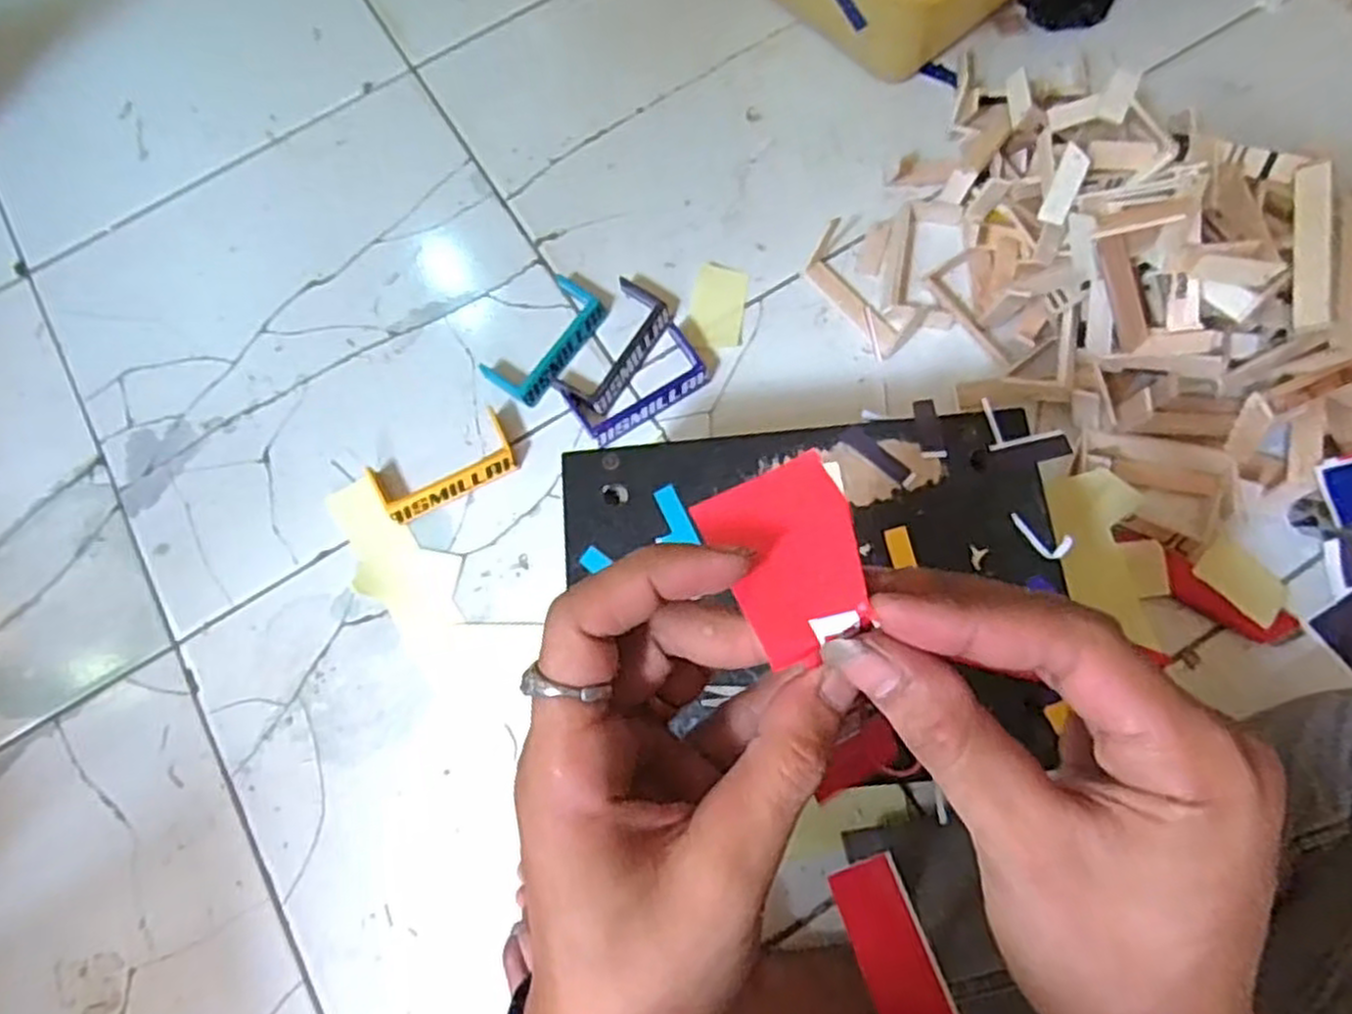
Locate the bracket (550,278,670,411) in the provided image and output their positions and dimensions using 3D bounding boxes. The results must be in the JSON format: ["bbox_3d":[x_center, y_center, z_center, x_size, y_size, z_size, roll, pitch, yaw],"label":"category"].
[{"bbox_3d":[-0.049,-0.130,0.627,0.053,0.011,0.110,31,76,12],"label":"bracket"}]

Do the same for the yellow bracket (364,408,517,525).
[{"bbox_3d":[-0.181,-0.030,0.612,0.109,0.013,0.053,-30,73,-7],"label":"yellow bracket"}]

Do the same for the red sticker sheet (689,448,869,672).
[{"bbox_3d":[0.032,0.012,0.208,0.038,0.004,0.050,-26,65,-4],"label":"red sticker sheet"}]

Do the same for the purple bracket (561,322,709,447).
[{"bbox_3d":[-0.029,-0.095,0.615,0.107,0.012,0.057,-33,74,-8],"label":"purple bracket"}]

